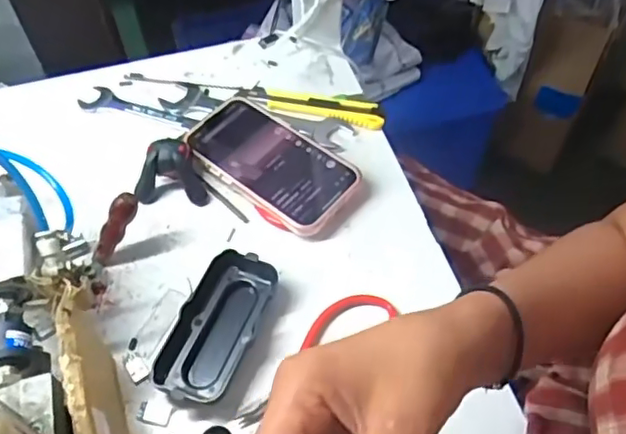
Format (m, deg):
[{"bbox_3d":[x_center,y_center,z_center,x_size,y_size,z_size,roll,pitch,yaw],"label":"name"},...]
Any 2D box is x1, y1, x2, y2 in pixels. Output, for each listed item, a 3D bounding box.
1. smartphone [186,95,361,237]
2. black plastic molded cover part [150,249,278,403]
[{"bbox_3d":[-0.037,-0.046,0.508,0.156,0.020,0.077,34,62,22],"label":"smartphone"},{"bbox_3d":[-0.067,0.077,0.421,0.050,0.026,0.107,19,57,13],"label":"black plastic molded cover part"}]

